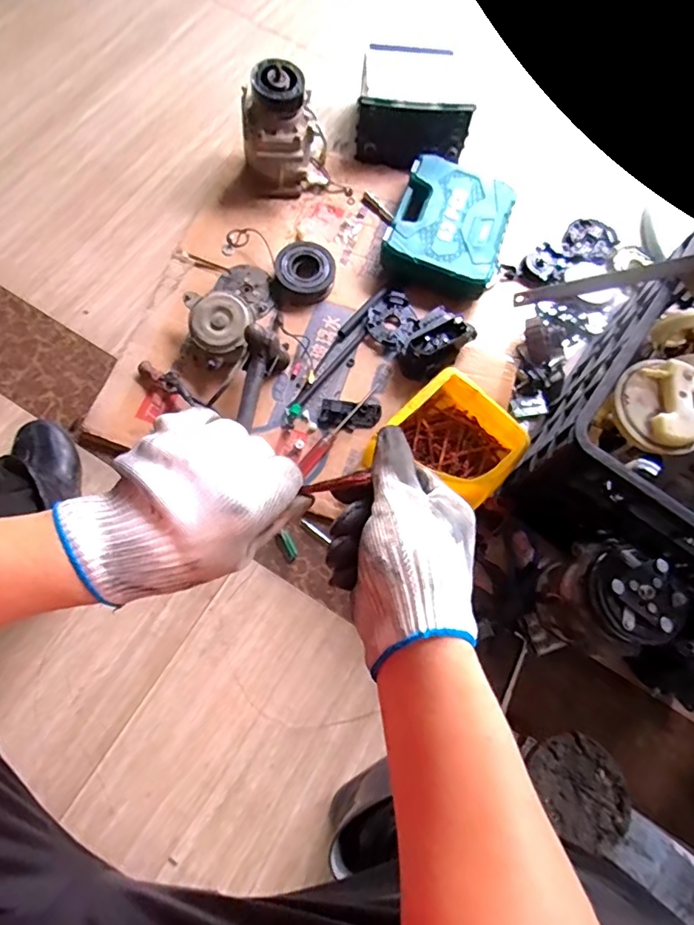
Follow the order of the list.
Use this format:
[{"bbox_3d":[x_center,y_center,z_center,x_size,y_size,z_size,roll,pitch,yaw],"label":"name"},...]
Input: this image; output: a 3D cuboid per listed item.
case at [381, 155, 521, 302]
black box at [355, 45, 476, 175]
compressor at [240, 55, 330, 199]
[{"bbox_3d":[0.189,-0.430,0.953,0.200,0.063,0.240,19,68,5],"label":"case"},{"bbox_3d":[0.133,-0.704,1.024,0.218,0.119,0.232,9,72,-2],"label":"black box"},{"bbox_3d":[-0.109,-0.591,0.940,0.153,0.181,0.113,-8,73,-7],"label":"compressor"}]

